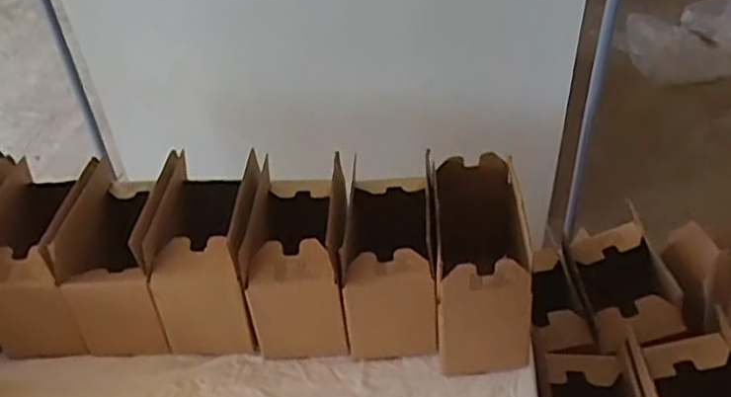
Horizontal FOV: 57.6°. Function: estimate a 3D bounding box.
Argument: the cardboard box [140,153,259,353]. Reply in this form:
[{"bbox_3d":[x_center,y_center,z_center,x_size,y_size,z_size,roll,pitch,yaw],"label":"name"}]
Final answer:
[{"bbox_3d":[-0.193,0.068,0.862,0.124,0.186,0.205,-2,38,2],"label":"cardboard box"}]

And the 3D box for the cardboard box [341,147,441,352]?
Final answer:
[{"bbox_3d":[0.031,0.077,0.851,0.107,0.169,0.197,-1,38,3],"label":"cardboard box"}]

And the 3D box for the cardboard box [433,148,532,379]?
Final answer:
[{"bbox_3d":[0.139,0.084,0.811,0.116,0.184,0.204,2,38,7],"label":"cardboard box"}]

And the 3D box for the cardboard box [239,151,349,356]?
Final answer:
[{"bbox_3d":[-0.081,0.074,0.854,0.112,0.180,0.199,-2,38,1],"label":"cardboard box"}]

